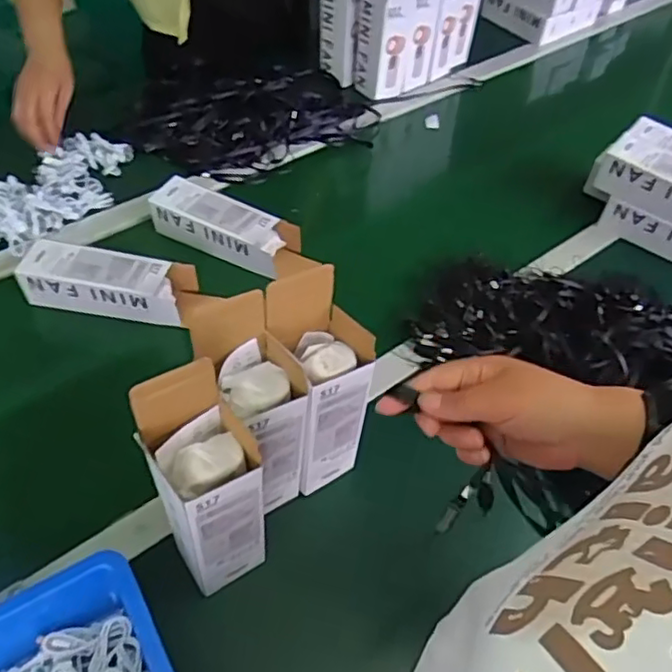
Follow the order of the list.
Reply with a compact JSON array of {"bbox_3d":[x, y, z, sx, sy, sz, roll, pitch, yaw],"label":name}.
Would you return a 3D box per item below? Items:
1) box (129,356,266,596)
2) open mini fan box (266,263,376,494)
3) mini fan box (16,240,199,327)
[{"bbox_3d":[-0.101,0.122,0.513,0.076,0.226,0.064,-23,54,-22],"label":"box"},{"bbox_3d":[-0.013,0.049,0.588,0.072,0.236,0.069,-25,55,-24],"label":"open mini fan box"},{"bbox_3d":[-0.281,-0.068,0.796,0.195,0.054,0.067,7,49,2],"label":"mini fan box"}]

